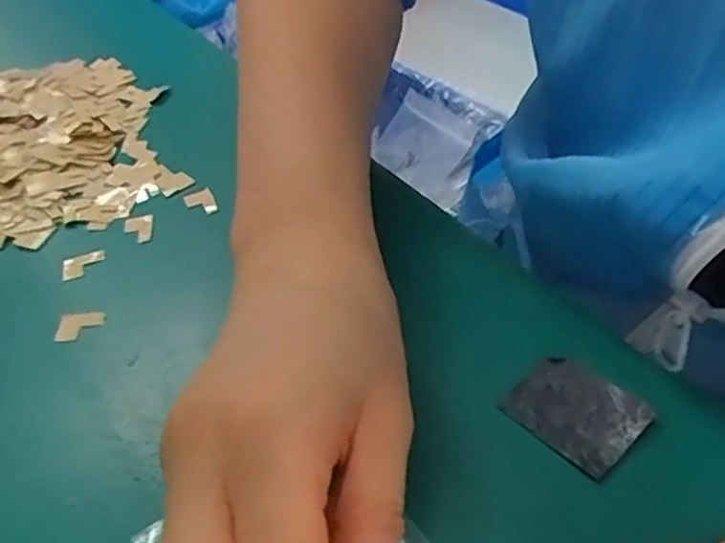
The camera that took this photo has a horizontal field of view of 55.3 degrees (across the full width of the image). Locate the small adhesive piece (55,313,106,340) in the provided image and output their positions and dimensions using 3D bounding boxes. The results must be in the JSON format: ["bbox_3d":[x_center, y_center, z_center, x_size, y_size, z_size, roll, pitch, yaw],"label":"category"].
[{"bbox_3d":[-0.112,0.020,0.273,0.019,0.008,0.006,-28,48,-21],"label":"small adhesive piece"}]

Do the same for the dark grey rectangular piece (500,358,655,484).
[{"bbox_3d":[0.069,0.045,0.223,0.032,0.004,0.039,-36,46,-22],"label":"dark grey rectangular piece"}]

